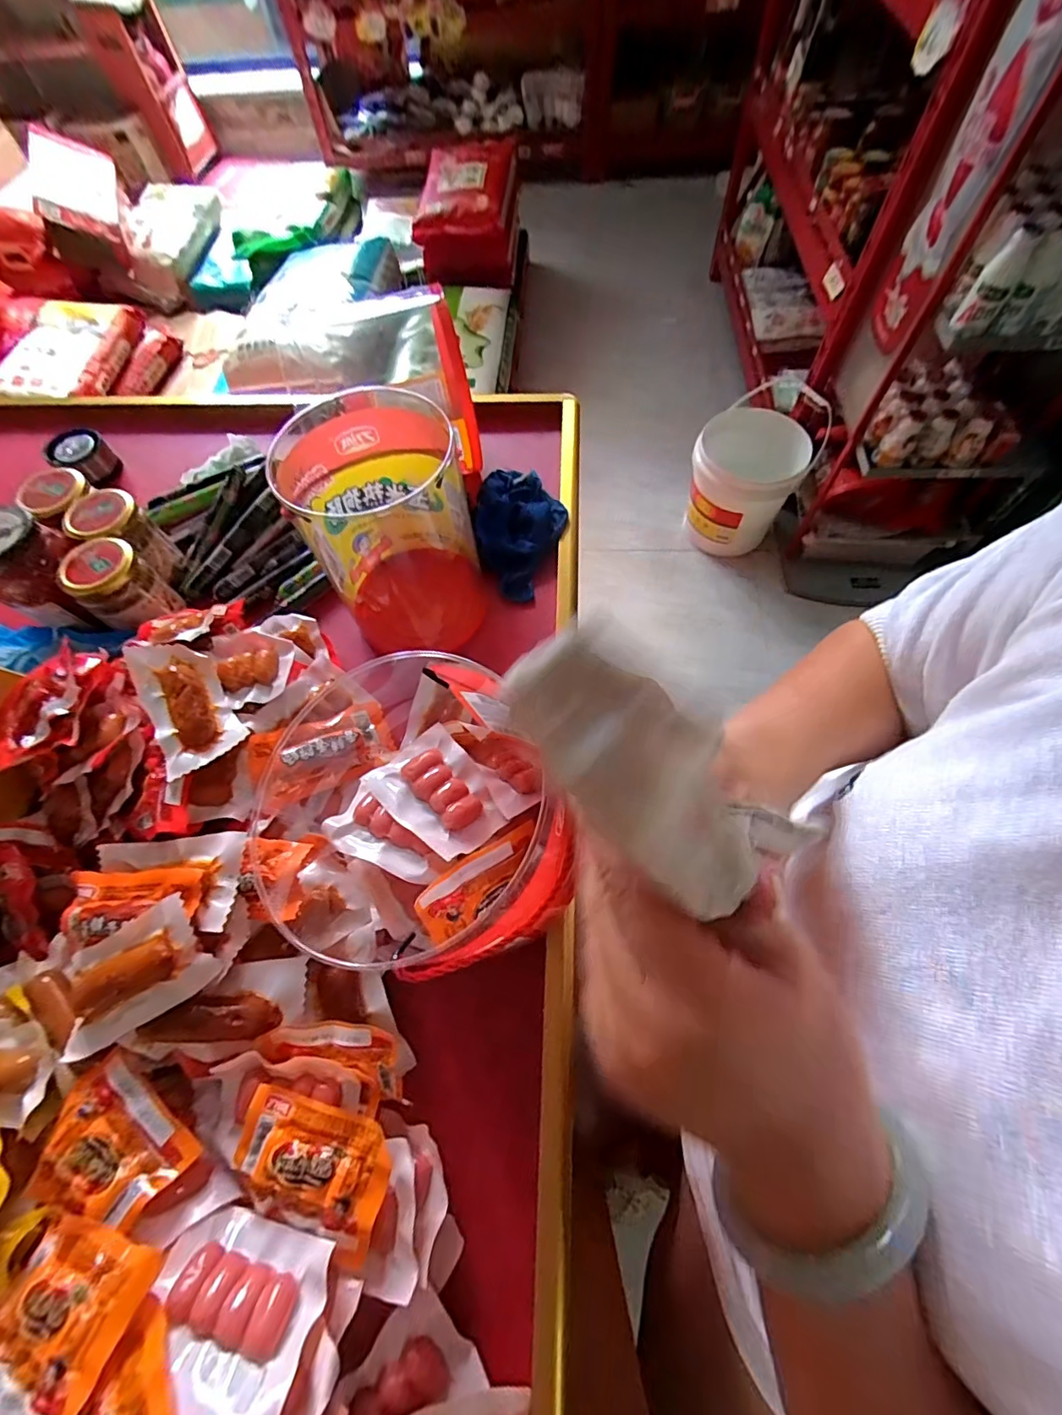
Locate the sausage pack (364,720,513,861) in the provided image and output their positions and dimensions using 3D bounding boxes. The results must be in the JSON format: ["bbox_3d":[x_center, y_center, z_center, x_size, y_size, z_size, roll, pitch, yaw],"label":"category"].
[{"bbox_3d":[-0.063,0.058,0.355,0.066,0.023,0.092,-42,70,-15],"label":"sausage pack"}]

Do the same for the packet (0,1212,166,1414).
[{"bbox_3d":[-0.235,0.302,0.254,0.084,0.013,0.067,-1,44,23],"label":"packet"}]

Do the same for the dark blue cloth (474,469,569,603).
[{"bbox_3d":[-0.016,-0.188,0.543,0.093,0.030,0.149,11,66,8],"label":"dark blue cloth"}]

